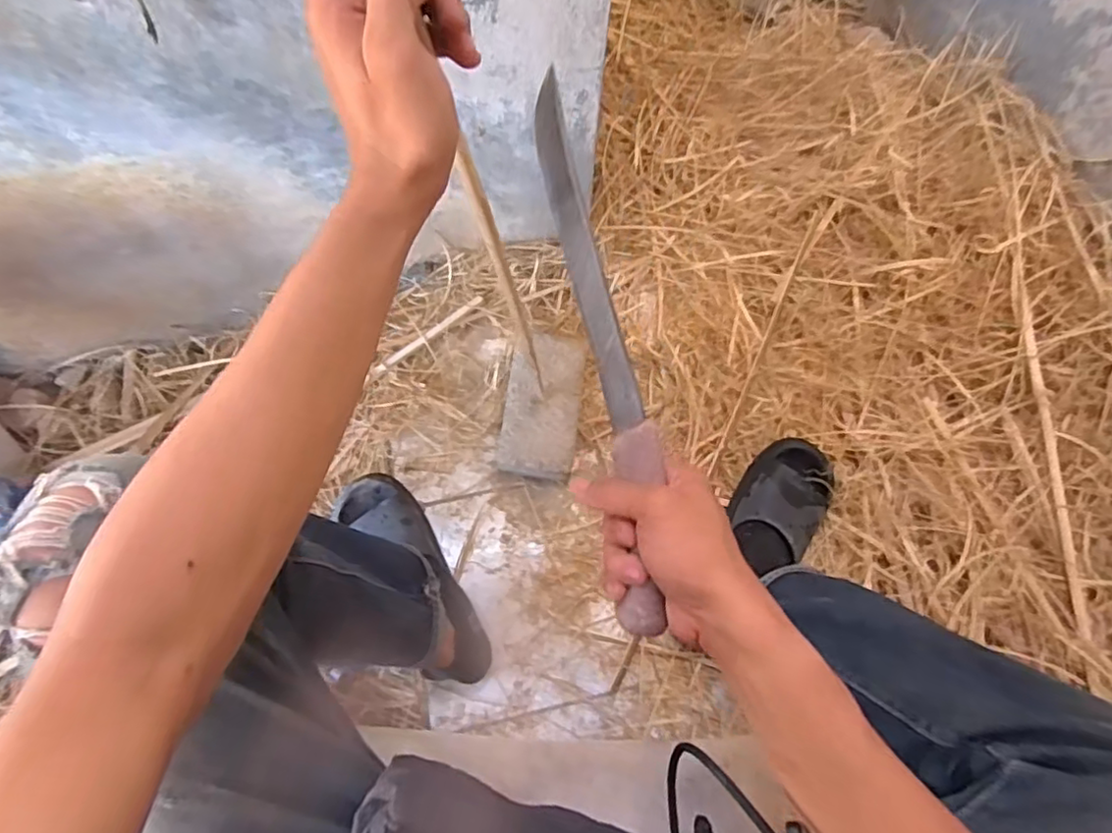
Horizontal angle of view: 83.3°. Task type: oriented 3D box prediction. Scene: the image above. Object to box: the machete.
[{"bbox_3d":[0.029,-0.063,0.434,0.040,0.033,0.405,-10,74,-5],"label":"machete"}]

